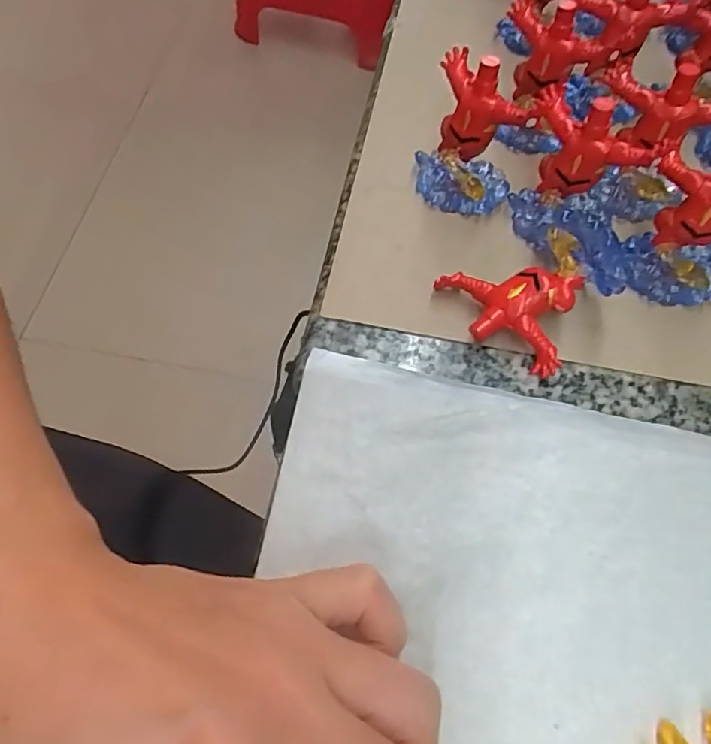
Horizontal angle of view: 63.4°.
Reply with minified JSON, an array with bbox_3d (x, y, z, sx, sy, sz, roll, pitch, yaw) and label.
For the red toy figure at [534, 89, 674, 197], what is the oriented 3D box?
[{"bbox_3d":[0.076,-0.073,0.198,0.013,0.046,0.045,-33,70,-20],"label":"red toy figure"}]

